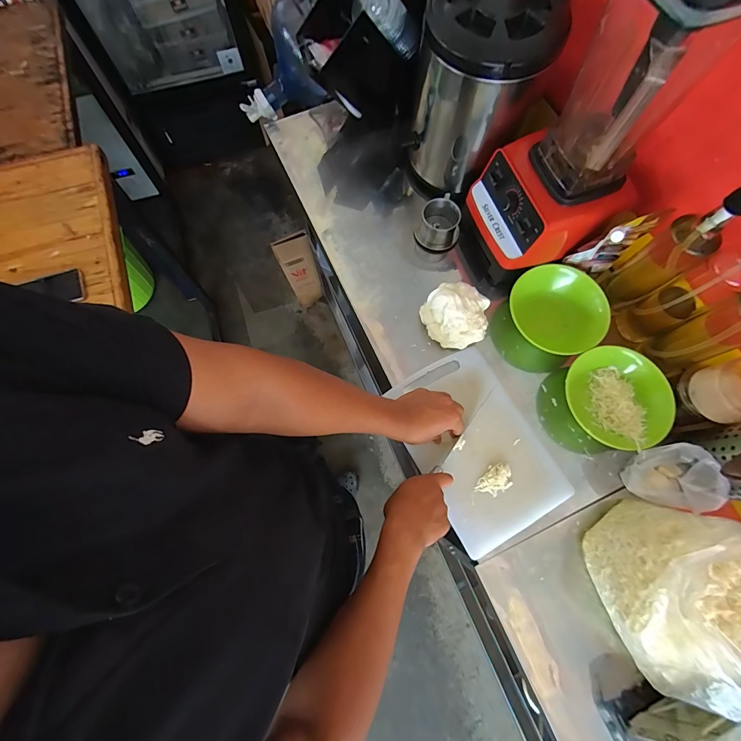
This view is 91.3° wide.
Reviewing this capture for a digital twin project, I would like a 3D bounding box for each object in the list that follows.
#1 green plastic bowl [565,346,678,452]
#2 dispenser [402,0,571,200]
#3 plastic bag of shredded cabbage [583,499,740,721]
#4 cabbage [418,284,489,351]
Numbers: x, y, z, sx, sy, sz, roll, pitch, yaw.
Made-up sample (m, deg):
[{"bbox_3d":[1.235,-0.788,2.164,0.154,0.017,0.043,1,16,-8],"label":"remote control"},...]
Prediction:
[{"bbox_3d":[0.401,0.042,0.602,0.142,0.078,0.159,14,74,3],"label":"green plastic bowl"},{"bbox_3d":[0.197,-0.514,0.679,0.197,0.309,0.216,23,74,6],"label":"dispenser"},{"bbox_3d":[0.432,0.299,0.471,0.181,0.163,0.218,-2,73,-2],"label":"plastic bag of shredded cabbage"},{"bbox_3d":[0.157,-0.104,0.654,0.115,0.080,0.113,0,73,-1],"label":"cabbage"}]

